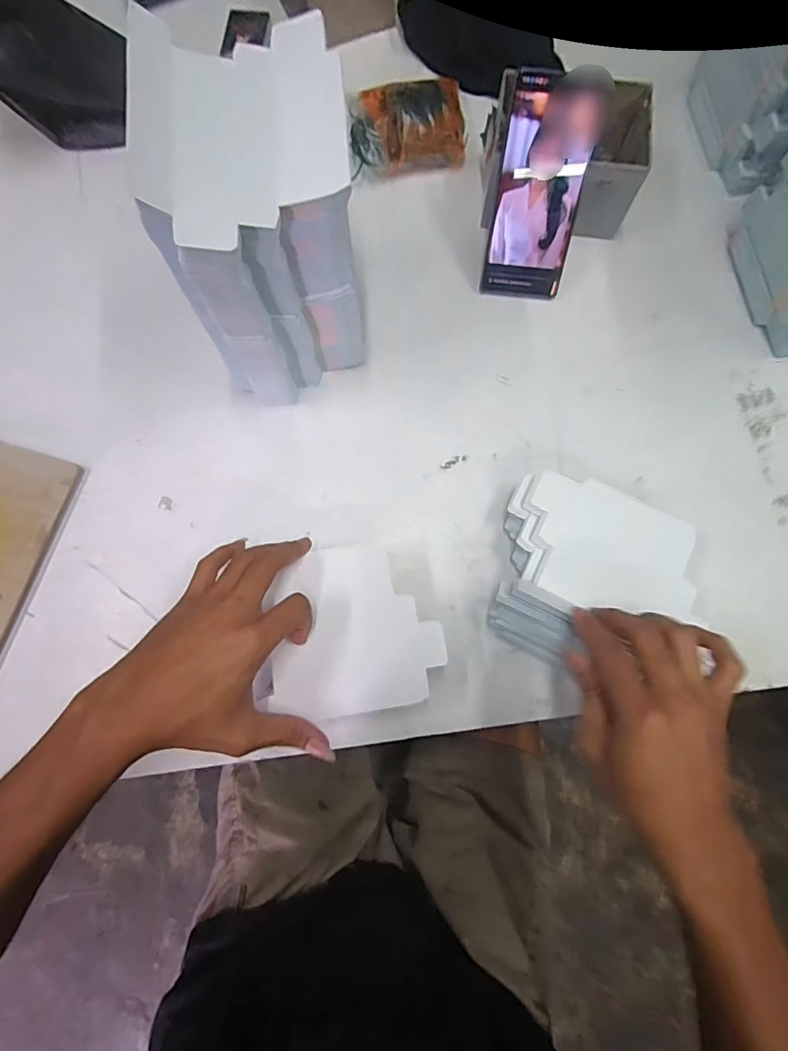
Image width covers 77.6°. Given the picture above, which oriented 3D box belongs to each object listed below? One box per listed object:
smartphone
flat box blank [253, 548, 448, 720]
[{"bbox_3d":[0.130,-0.295,0.441,0.076,0.166,0.008,7,37,3],"label":"smartphone"},{"bbox_3d":[-0.034,0.080,0.376,0.135,0.007,0.121,-8,77,-1],"label":"flat box blank"}]

